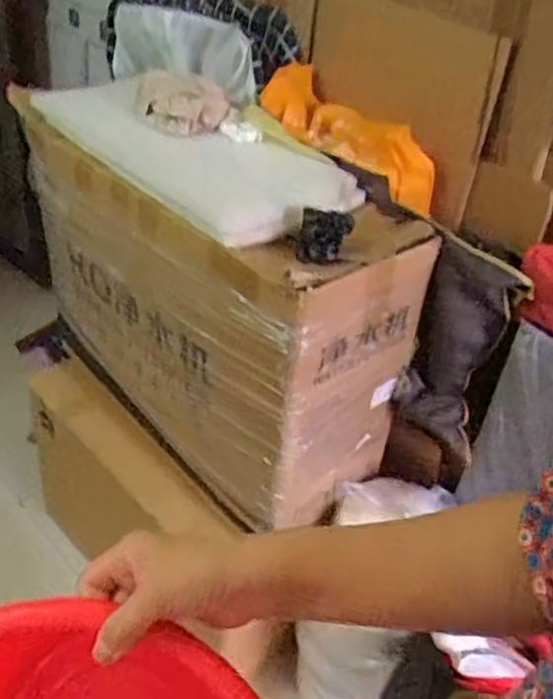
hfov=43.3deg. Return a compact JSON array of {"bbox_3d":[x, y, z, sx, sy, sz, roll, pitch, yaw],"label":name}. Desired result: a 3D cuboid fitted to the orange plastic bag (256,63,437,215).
[{"bbox_3d":[0.119,-0.330,1.080,0.307,0.134,0.128,34,41,4],"label":"orange plastic bag"}]

